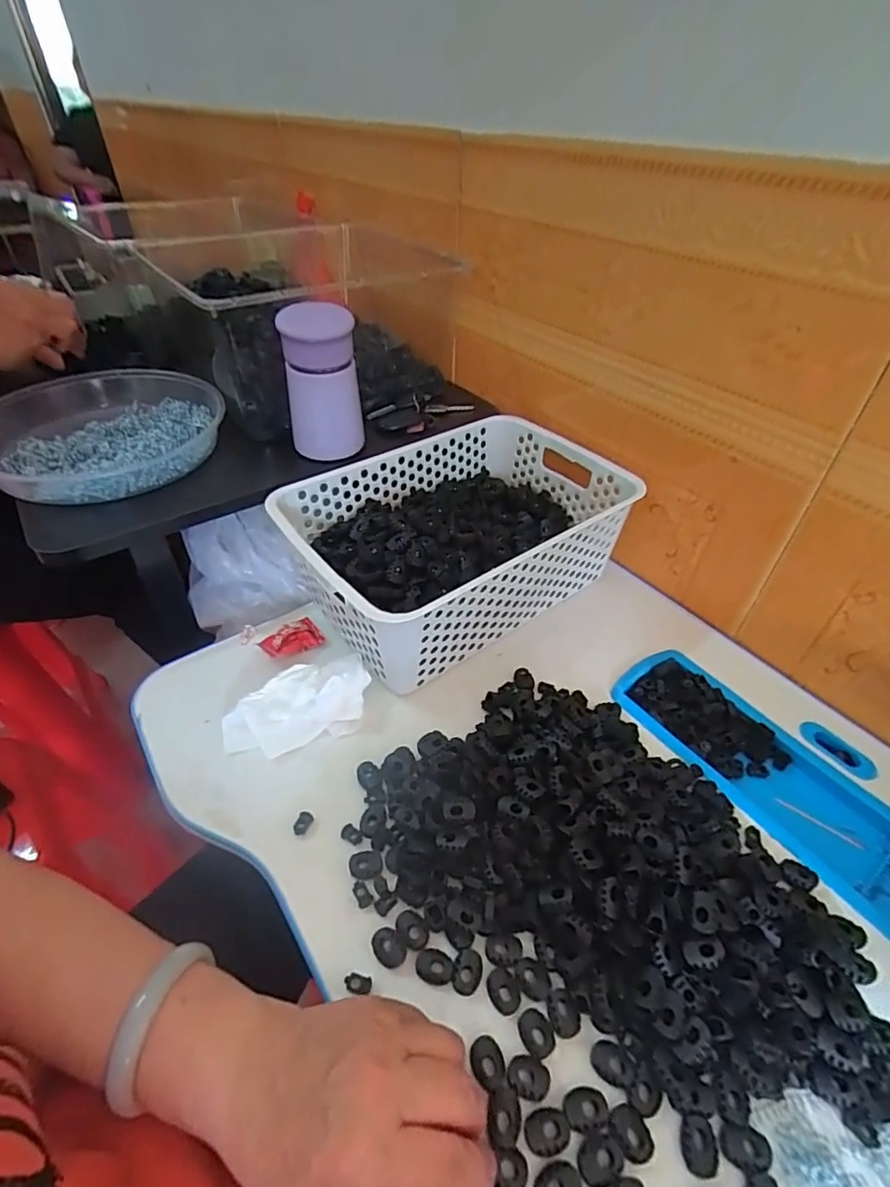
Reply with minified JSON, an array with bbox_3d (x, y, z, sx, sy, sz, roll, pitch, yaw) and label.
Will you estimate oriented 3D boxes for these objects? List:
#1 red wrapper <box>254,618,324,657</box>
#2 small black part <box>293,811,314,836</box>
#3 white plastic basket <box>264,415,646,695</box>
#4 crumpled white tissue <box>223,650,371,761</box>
[{"bbox_3d":[-0.139,0.039,0.488,0.049,0.019,0.036,-33,52,-30],"label":"red wrapper"},{"bbox_3d":[-0.098,0.159,0.372,0.010,0.005,0.015,19,47,19],"label":"small black part"},{"bbox_3d":[0.014,-0.054,0.522,0.297,0.108,0.202,-29,50,-27],"label":"white plastic basket"},{"bbox_3d":[-0.118,0.086,0.429,0.116,0.031,0.065,-18,46,-18],"label":"crumpled white tissue"}]

